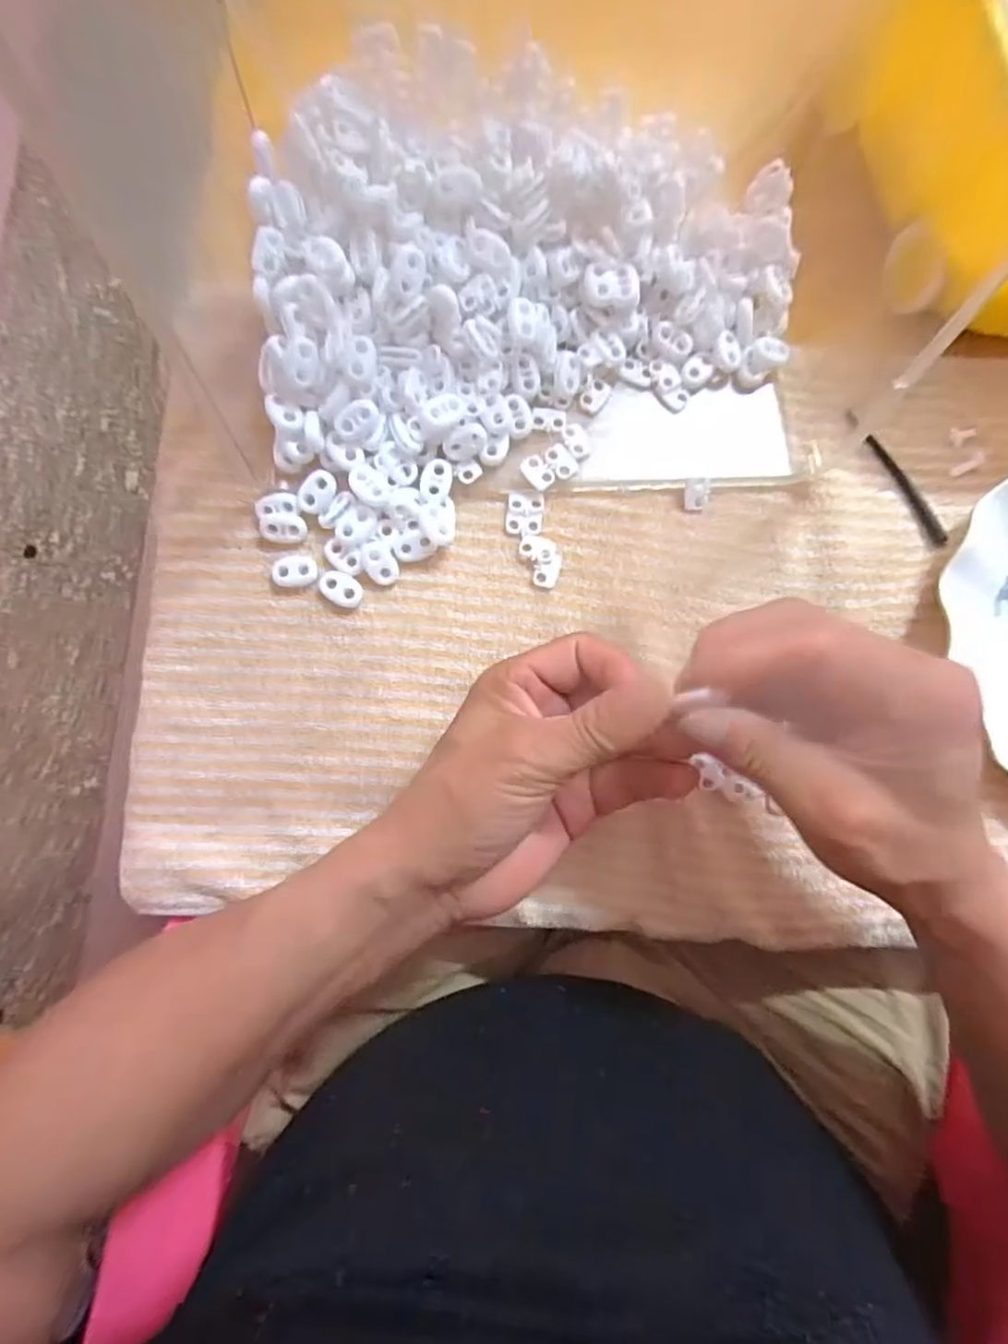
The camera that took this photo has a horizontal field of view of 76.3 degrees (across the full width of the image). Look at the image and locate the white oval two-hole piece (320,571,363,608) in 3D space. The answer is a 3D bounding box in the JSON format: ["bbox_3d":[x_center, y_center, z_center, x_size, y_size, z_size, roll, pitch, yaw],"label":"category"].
[{"bbox_3d":[-0.083,-0.042,0.325,0.022,0.005,0.015,31,84,0],"label":"white oval two-hole piece"}]

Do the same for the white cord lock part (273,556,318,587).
[{"bbox_3d":[-0.106,-0.051,0.326,0.022,0.006,0.015,-2,84,-3],"label":"white cord lock part"}]

